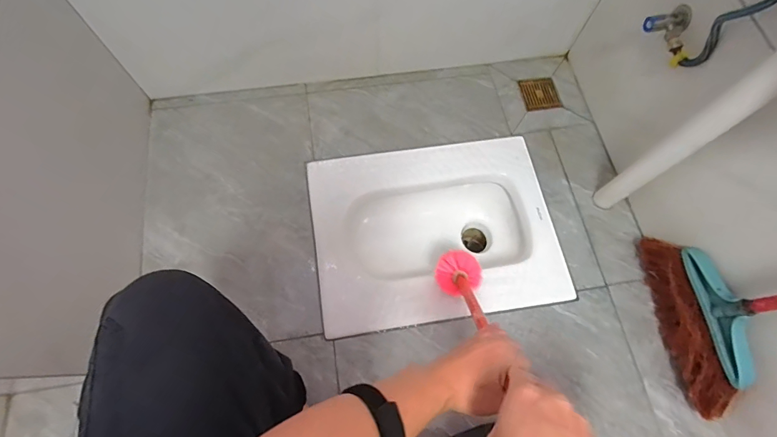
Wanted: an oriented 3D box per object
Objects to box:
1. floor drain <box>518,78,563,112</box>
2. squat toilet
[{"bbox_3d":[0.406,-0.334,1.030,0.093,0.004,0.097,-7,69,-5],"label":"floor drain"},{"bbox_3d":[0.102,0.044,0.939,0.539,0.154,0.412,-8,69,-5],"label":"squat toilet"}]

